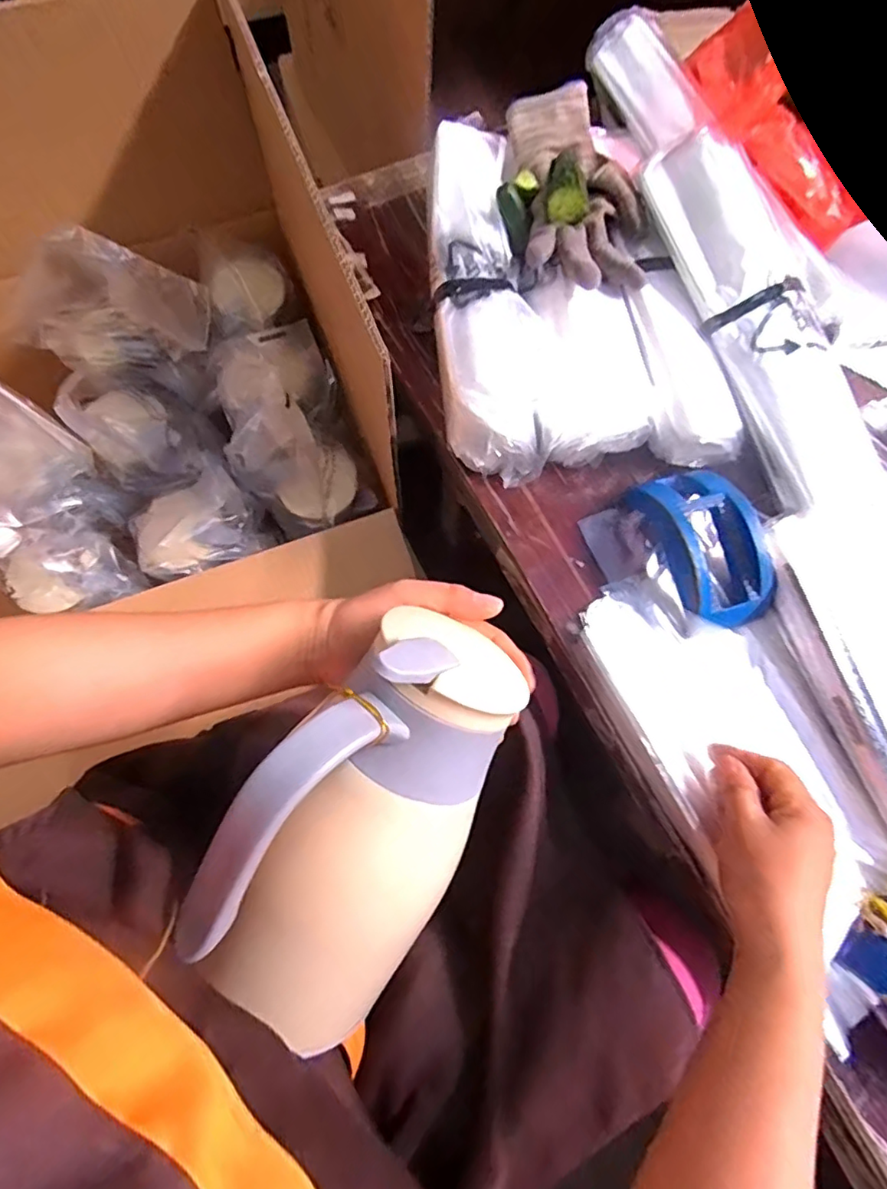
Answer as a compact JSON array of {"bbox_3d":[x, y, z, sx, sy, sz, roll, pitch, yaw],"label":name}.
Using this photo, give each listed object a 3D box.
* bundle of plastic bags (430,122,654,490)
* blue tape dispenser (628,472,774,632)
[{"bbox_3d":[0.063,-0.248,0.484,0.160,0.078,0.297,-10,74,-4],"label":"bundle of plastic bags"},{"bbox_3d":[0.197,-0.038,0.438,0.075,0.048,0.129,-11,74,-4],"label":"blue tape dispenser"}]

